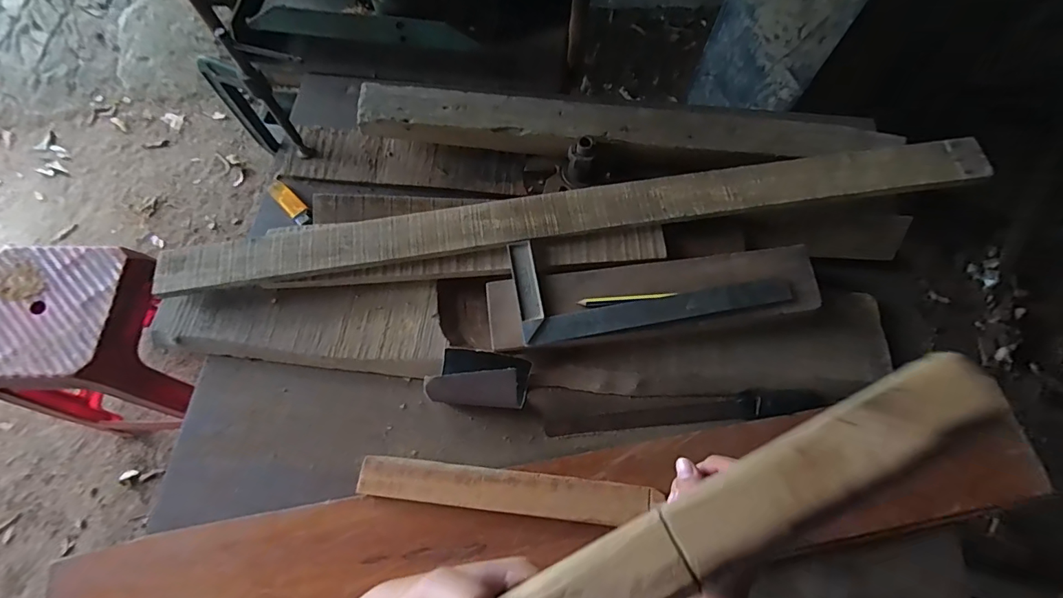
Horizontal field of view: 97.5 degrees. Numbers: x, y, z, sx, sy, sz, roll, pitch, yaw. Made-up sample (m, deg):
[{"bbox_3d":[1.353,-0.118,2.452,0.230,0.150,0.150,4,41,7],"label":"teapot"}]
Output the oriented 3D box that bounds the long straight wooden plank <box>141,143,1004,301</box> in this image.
[{"bbox_3d":[0.049,-0.096,0.548,0.933,0.020,0.061,-8,71,0],"label":"long straight wooden plank"}]

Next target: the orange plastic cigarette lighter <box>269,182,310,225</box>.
[{"bbox_3d":[-0.318,-0.126,0.618,0.025,0.013,0.074,-42,76,-16],"label":"orange plastic cigarette lighter"}]

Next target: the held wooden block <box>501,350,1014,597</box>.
[{"bbox_3d":[0.069,0.111,0.209,0.301,0.016,0.039,-29,72,-2],"label":"held wooden block"}]

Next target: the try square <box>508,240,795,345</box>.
[{"bbox_3d":[0.131,-0.028,0.521,0.294,0.018,0.116,-7,69,-5],"label":"try square"}]

